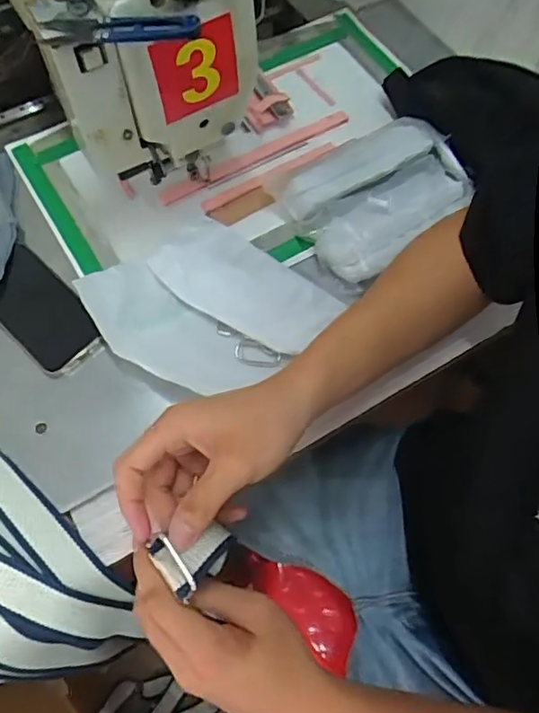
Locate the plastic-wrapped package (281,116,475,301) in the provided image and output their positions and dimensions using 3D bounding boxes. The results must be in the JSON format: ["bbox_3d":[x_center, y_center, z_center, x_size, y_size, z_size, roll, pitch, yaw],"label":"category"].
[{"bbox_3d":[0.118,-0.162,0.590,0.186,0.046,0.137,-31,69,-14],"label":"plastic-wrapped package"}]

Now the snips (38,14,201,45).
[{"bbox_3d":[-0.100,-0.221,0.383,0.105,0.010,0.027,-3,65,-1],"label":"snips"}]

